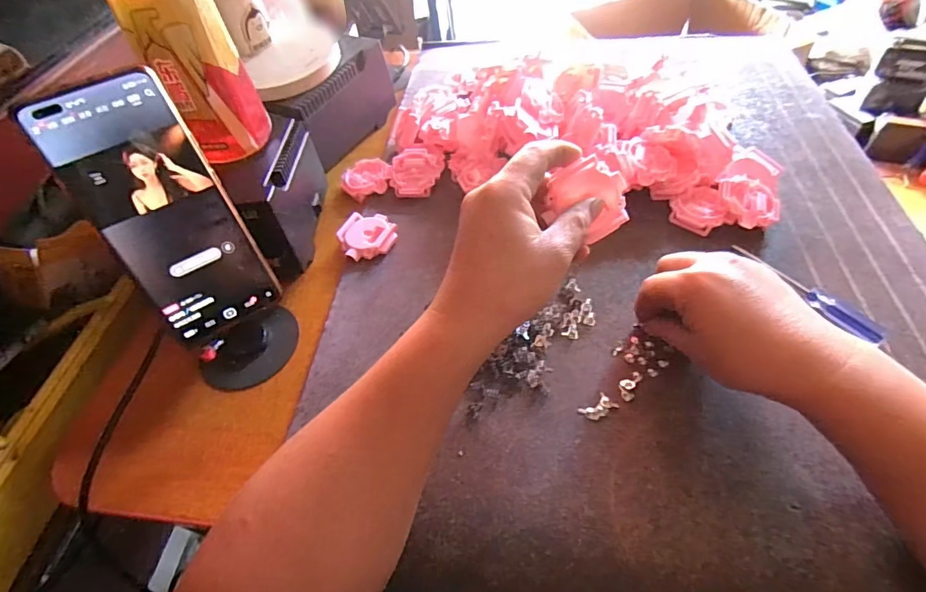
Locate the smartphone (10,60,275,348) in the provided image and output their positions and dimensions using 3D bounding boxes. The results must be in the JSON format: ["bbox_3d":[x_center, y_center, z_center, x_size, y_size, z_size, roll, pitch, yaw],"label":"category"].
[{"bbox_3d":[-0.190,-0.051,0.296,0.071,0.167,0.010,-28,26,-16],"label":"smartphone"}]

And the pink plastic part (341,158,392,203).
[{"bbox_3d":[-0.103,-0.127,0.492,0.052,0.014,0.052,-15,52,-6],"label":"pink plastic part"}]

